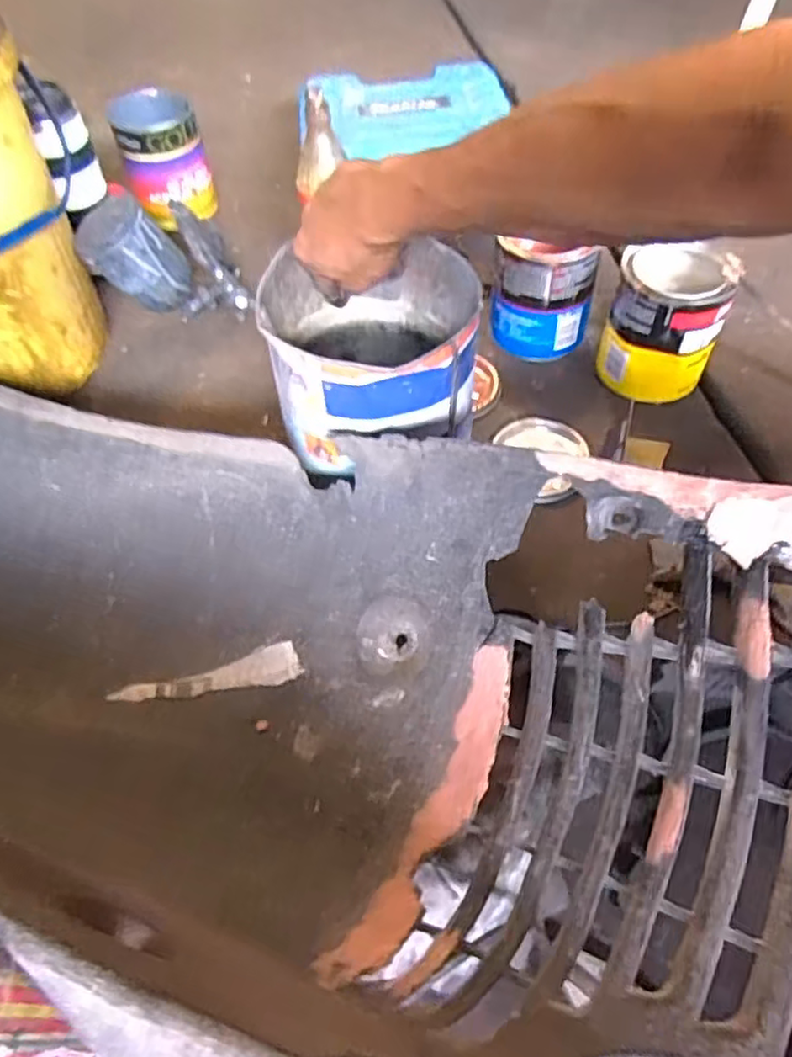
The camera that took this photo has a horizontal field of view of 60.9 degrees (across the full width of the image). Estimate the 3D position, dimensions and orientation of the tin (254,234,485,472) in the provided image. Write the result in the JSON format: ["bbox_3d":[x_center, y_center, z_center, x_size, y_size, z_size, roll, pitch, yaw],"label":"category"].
[{"bbox_3d":[-0.021,-0.136,0.517,0.172,0.110,0.161,0,57,1],"label":"tin"}]

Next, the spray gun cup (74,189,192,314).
[{"bbox_3d":[-0.270,-0.285,0.705,0.075,0.114,0.078,-45,46,6],"label":"spray gun cup"}]

